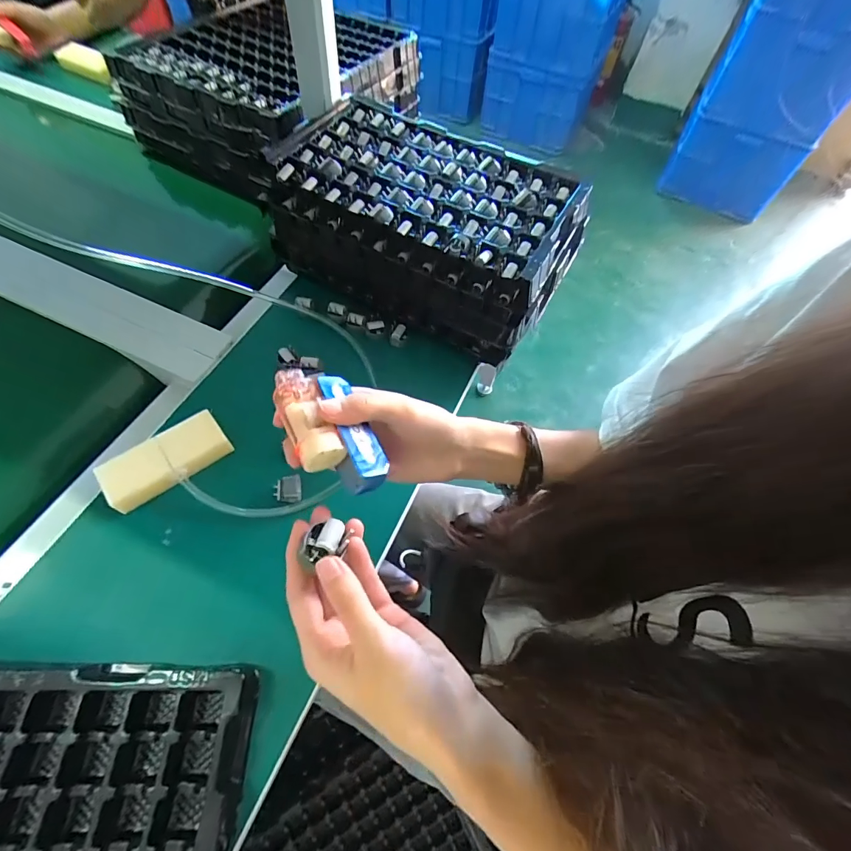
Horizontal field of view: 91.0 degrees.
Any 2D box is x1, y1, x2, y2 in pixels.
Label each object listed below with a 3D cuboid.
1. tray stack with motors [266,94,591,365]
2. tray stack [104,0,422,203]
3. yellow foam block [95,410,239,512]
[{"bbox_3d":[-0.001,-0.252,0.548,0.356,0.143,0.195,29,63,11],"label":"tray stack with motors"},{"bbox_3d":[-0.270,-0.630,0.770,0.403,0.134,0.425,25,62,10],"label":"tray stack"},{"bbox_3d":[-0.274,0.037,0.444,0.121,0.034,0.048,-37,70,-21],"label":"yellow foam block"}]

